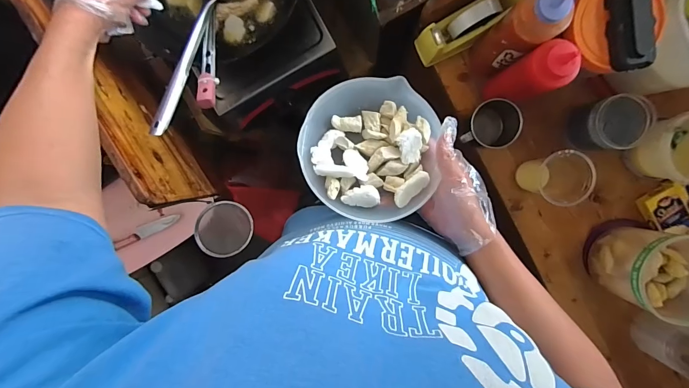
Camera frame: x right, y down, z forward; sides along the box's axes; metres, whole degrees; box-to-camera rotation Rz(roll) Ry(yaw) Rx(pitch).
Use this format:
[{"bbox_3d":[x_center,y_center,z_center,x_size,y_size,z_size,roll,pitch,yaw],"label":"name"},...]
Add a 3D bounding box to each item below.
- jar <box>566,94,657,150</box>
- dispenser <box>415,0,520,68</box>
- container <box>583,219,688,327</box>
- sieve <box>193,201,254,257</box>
[{"bbox_3d":[0.460,-0.122,0.591,0.093,0.097,0.086,0,96,3],"label":"jar"},{"bbox_3d":[0.218,-0.295,0.587,0.183,0.095,0.052,-28,94,19],"label":"dispenser"},{"bbox_3d":[0.545,0.130,0.591,0.147,0.131,0.133,25,97,1],"label":"container"},{"bbox_3d":[-0.253,0.076,0.715,0.118,0.023,0.116,0,96,3],"label":"sieve"}]

